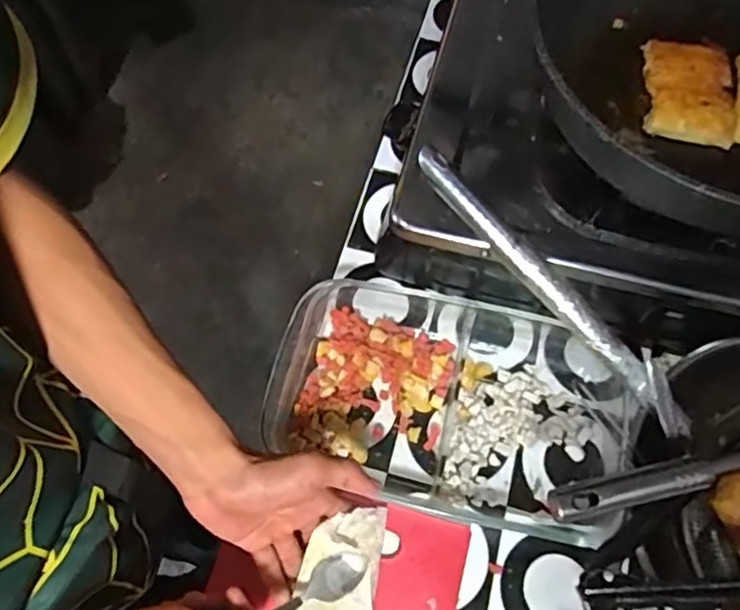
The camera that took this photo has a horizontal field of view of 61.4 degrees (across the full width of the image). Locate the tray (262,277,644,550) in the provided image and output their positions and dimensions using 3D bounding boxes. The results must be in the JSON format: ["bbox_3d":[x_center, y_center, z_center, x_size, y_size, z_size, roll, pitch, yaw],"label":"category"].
[{"bbox_3d":[0.069,0.079,0.515,0.289,0.046,0.175,16,65,8],"label":"tray"}]

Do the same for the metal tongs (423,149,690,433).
[{"bbox_3d":[0.131,-0.010,0.444,0.265,0.018,0.022,46,72,1],"label":"metal tongs"}]

